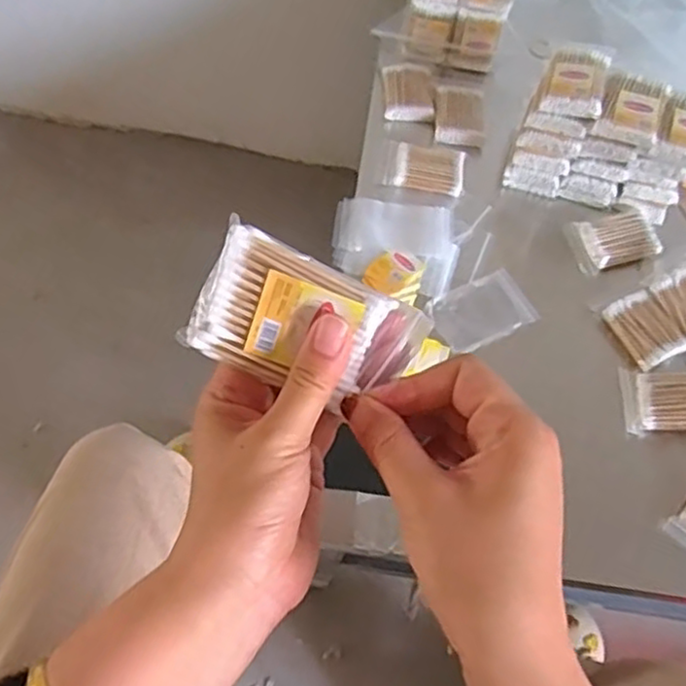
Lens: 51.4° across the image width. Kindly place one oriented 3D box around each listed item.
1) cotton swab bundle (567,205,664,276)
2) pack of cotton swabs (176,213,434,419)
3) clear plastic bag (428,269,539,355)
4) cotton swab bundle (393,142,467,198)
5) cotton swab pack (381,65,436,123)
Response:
[{"bbox_3d":[0.282,-0.110,0.742,0.085,0.017,0.064,-18,66,-14],"label":"cotton swab bundle"},{"bbox_3d":[-0.016,-0.005,0.305,0.091,0.012,0.058,27,105,-3],"label":"pack of cotton swabs"},{"bbox_3d":[0.136,-0.031,0.697,0.094,0.004,0.061,-23,68,-16],"label":"clear plastic bag"},{"bbox_3d":[0.093,-0.186,0.764,0.075,0.014,0.054,10,63,0],"label":"cotton swab bundle"},{"bbox_3d":[0.075,-0.286,0.810,0.055,0.020,0.069,2,63,-5],"label":"cotton swab pack"}]

